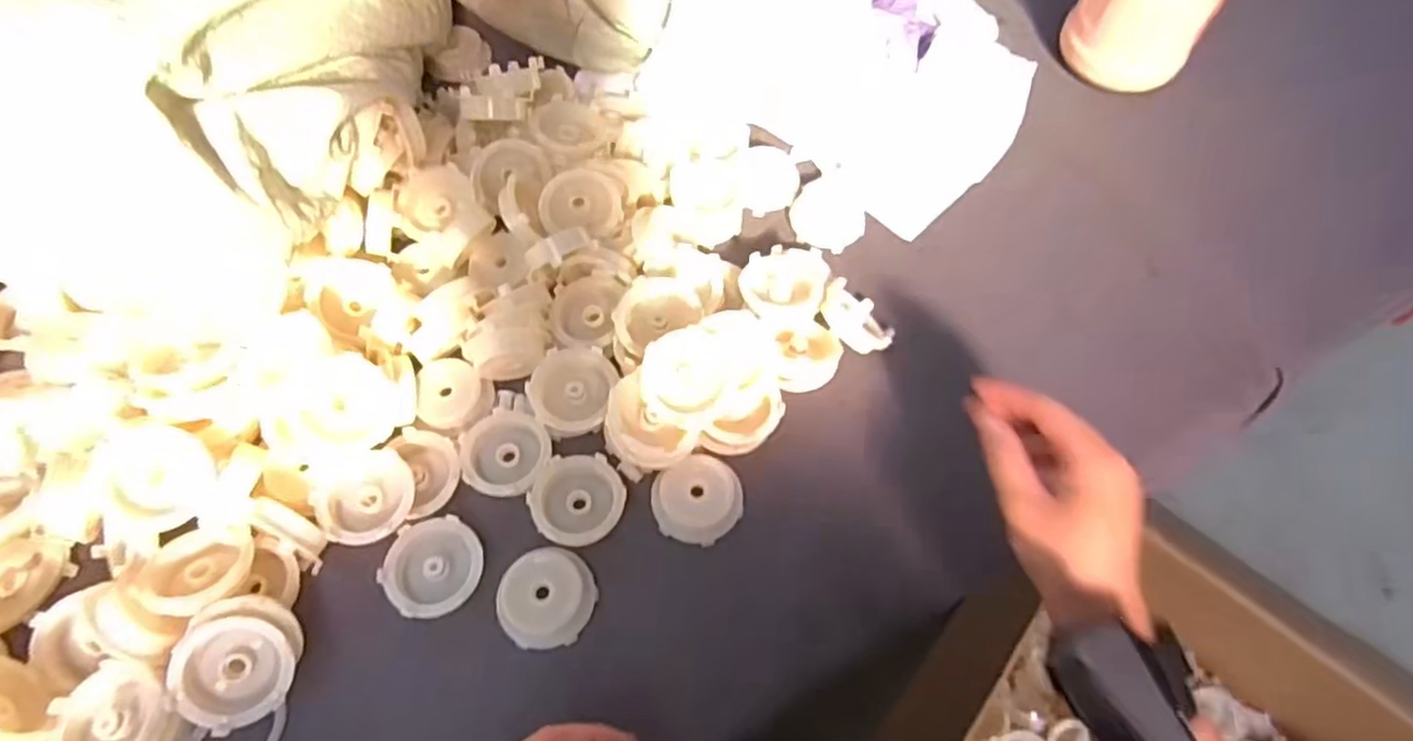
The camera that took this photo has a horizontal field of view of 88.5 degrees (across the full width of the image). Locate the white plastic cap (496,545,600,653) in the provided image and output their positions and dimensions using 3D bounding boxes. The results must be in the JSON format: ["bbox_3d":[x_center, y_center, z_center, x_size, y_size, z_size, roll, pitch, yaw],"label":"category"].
[{"bbox_3d":[-0.090,0.126,0.404,0.051,0.014,0.053,0,63,-1],"label":"white plastic cap"}]

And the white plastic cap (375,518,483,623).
[{"bbox_3d":[-0.155,0.111,0.409,0.053,0.012,0.053,0,63,-1],"label":"white plastic cap"}]

